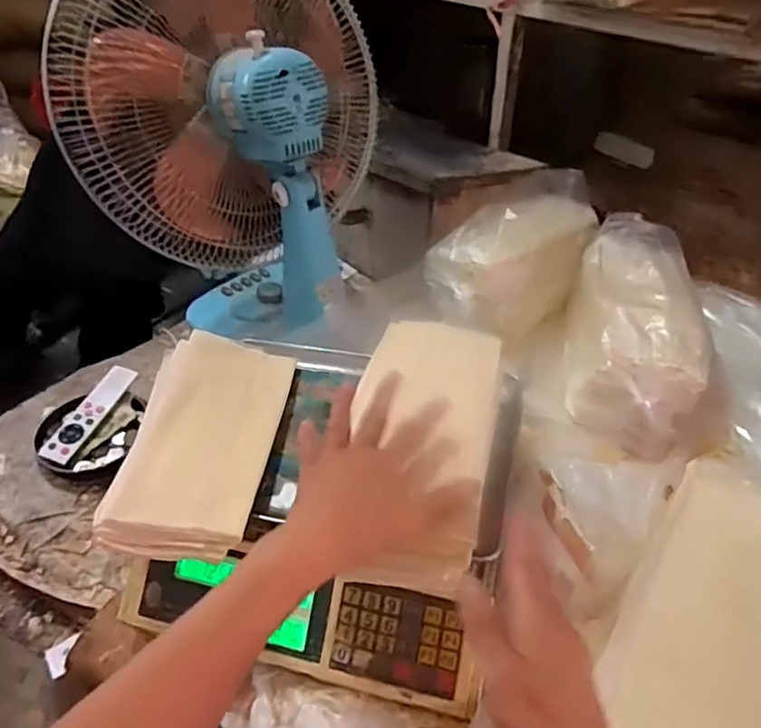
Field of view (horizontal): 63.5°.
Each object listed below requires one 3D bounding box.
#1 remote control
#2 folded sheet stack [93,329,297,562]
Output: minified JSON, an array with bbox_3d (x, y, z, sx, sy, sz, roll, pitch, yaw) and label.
[{"bbox_3d":[-0.366,0.061,0.775,0.042,0.011,0.144,25,56,4],"label":"remote control"},{"bbox_3d":[-0.171,0.064,0.596,0.133,0.038,0.263,2,41,3],"label":"folded sheet stack"}]

